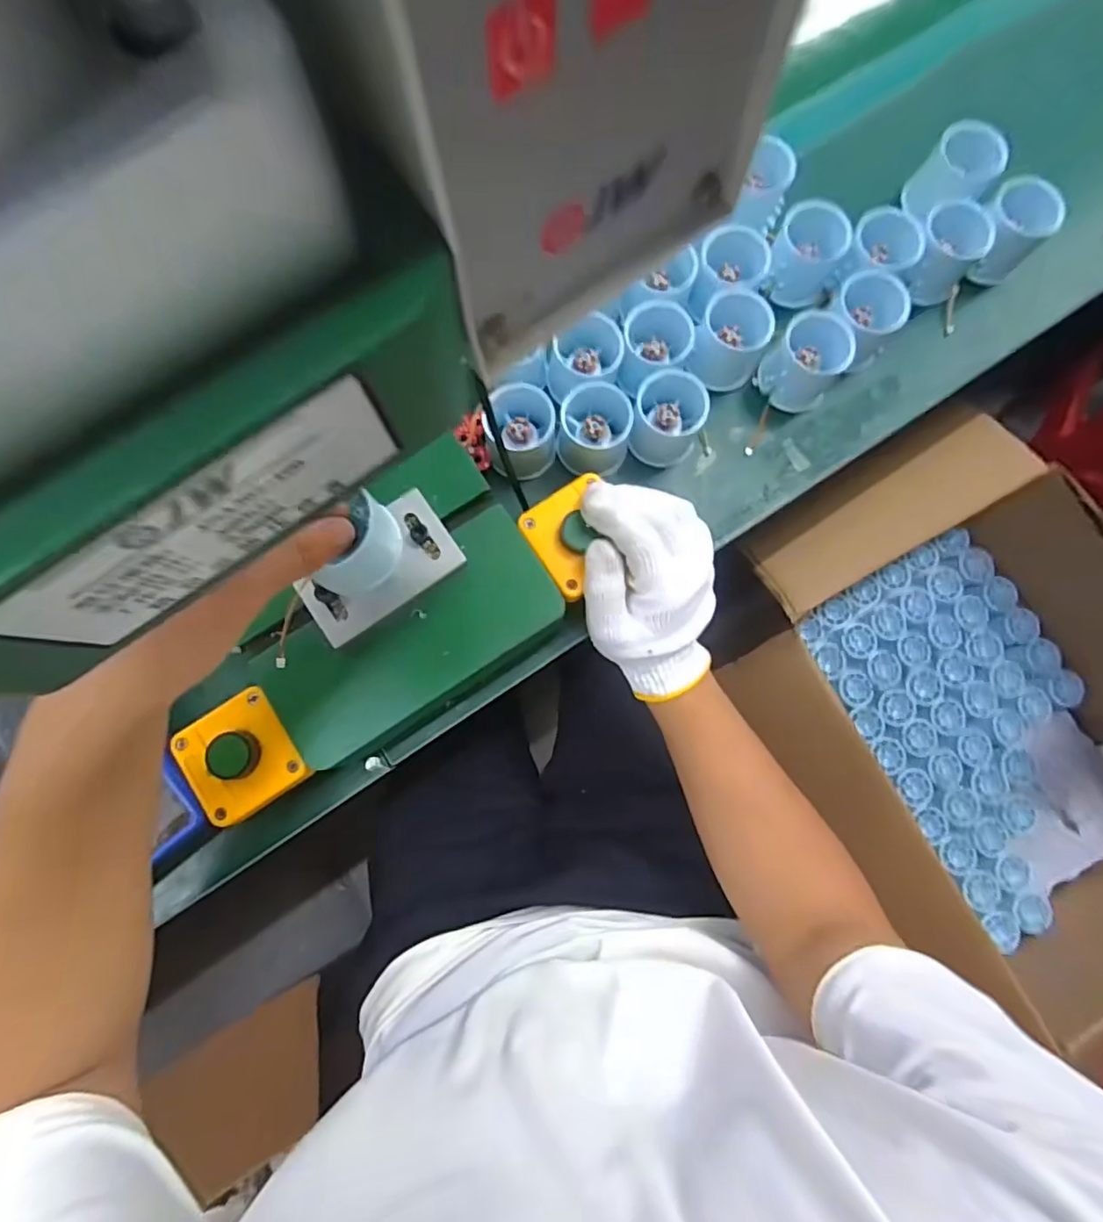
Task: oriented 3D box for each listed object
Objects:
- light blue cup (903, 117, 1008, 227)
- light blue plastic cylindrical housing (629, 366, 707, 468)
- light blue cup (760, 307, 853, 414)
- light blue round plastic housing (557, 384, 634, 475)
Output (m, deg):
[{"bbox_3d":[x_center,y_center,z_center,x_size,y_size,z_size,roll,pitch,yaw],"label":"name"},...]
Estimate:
[{"bbox_3d":[0.331,-0.357,0.485,0.055,0.049,0.050,41,83,6],"label":"light blue cup"},{"bbox_3d":[0.087,-0.144,0.445,0.053,0.055,0.051,0,80,0],"label":"light blue plastic cylindrical housing"},{"bbox_3d":[0.196,-0.191,0.456,0.055,0.052,0.059,41,83,6],"label":"light blue cup"},{"bbox_3d":[0.033,-0.138,0.445,0.053,0.051,0.056,0,80,0],"label":"light blue round plastic housing"}]

